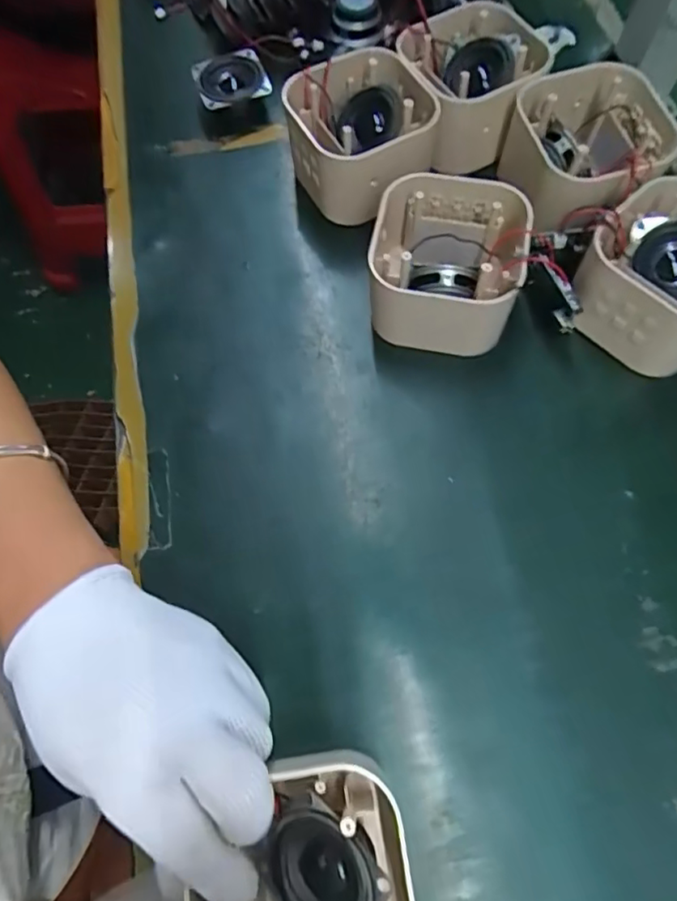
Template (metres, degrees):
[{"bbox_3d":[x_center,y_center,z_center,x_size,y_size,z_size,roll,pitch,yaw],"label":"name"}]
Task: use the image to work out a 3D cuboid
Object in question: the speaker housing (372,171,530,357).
[{"bbox_3d":[0.066,-0.113,0.360,0.087,0.063,0.093,10,69,4],"label":"speaker housing"}]

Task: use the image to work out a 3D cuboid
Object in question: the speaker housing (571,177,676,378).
[{"bbox_3d":[0.200,-0.104,0.354,0.091,0.064,0.092,40,74,15],"label":"speaker housing"}]

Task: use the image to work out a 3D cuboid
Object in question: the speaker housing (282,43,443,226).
[{"bbox_3d":[0.014,-0.216,0.398,0.086,0.064,0.088,0,68,0],"label":"speaker housing"}]

